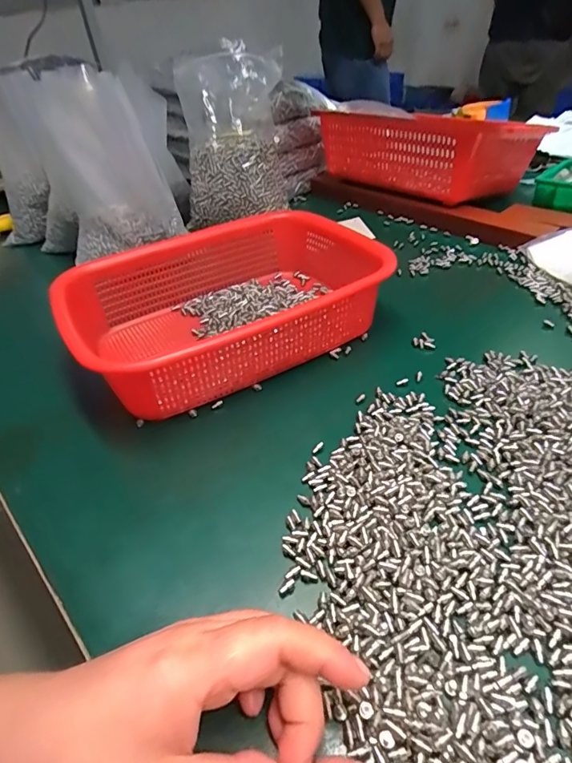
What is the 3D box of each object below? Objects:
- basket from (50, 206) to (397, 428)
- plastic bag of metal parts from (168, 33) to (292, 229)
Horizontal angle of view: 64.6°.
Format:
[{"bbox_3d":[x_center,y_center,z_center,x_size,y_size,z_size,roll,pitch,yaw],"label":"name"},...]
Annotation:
[{"bbox_3d":[-0.055,-0.075,0.437,0.264,0.075,0.207,-23,43,-18],"label":"basket"},{"bbox_3d":[-0.071,-0.343,0.633,0.163,0.186,0.136,-8,41,-2],"label":"plastic bag of metal parts"}]

